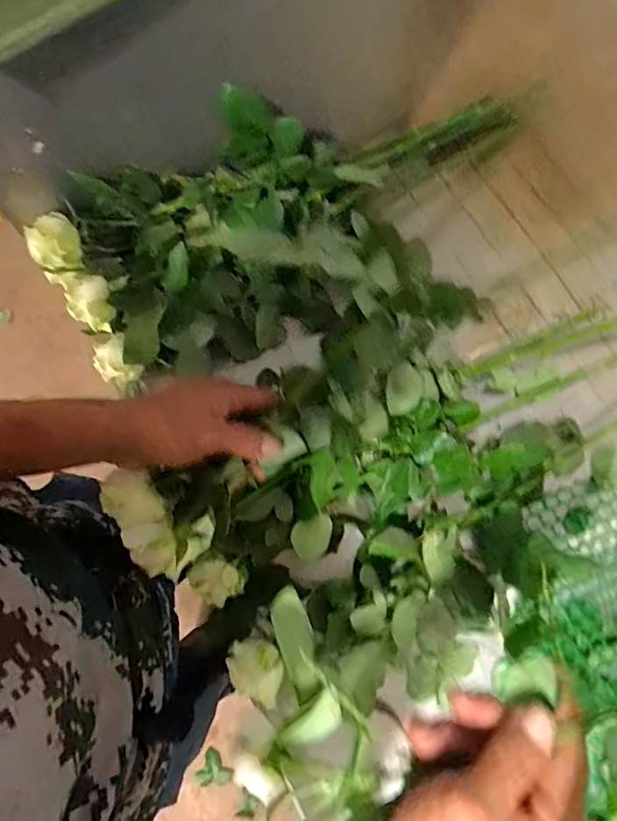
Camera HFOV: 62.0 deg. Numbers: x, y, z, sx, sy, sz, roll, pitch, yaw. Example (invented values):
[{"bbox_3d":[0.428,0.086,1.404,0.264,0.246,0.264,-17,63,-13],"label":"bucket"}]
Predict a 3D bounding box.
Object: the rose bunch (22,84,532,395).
[{"bbox_3d":[0.011,-0.260,0.612,0.639,0.183,0.214,-35,75,-10],"label":"rose bunch"}]

